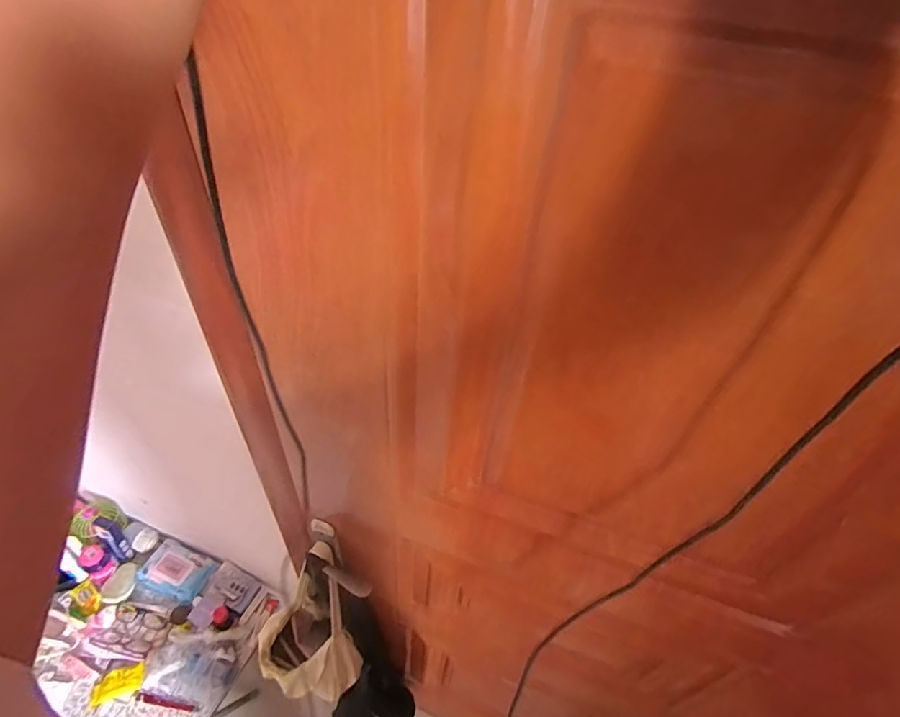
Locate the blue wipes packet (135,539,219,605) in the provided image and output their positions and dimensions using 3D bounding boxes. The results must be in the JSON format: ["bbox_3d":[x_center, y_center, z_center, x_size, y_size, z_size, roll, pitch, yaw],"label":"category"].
[{"bbox_3d":[-0.676,0.529,1.199,0.167,0.038,0.106,17,45,12],"label":"blue wipes packet"}]

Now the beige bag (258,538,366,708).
[{"bbox_3d":[-0.260,0.486,0.868,0.160,0.355,0.164,36,52,28],"label":"beige bag"}]

